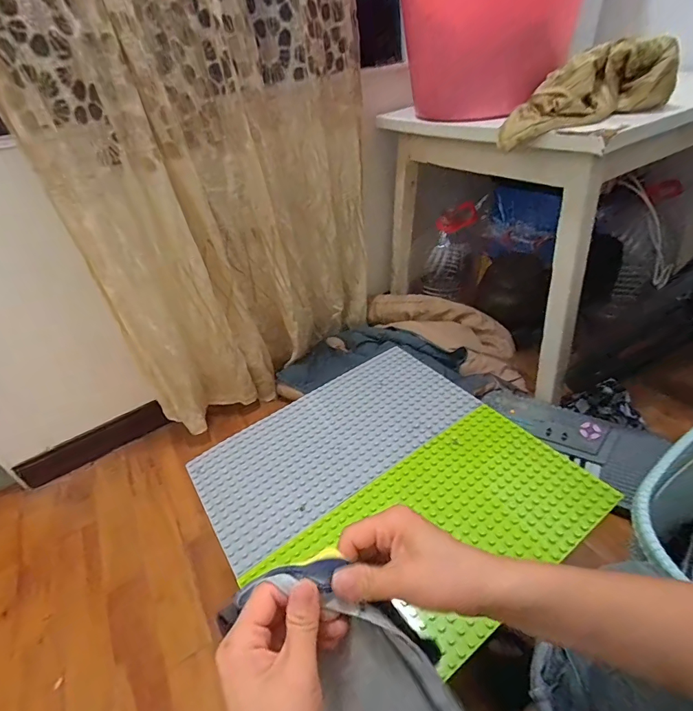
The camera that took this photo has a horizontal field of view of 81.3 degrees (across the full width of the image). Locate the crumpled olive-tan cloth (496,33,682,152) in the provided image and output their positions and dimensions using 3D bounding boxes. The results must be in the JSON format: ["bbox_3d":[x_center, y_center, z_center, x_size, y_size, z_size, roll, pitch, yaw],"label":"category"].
[{"bbox_3d":[0.466,-0.509,0.785,0.322,0.163,0.142,-5,37,-3],"label":"crumpled olive-tan cloth"}]

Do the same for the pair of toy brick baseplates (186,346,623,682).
[{"bbox_3d":[0.051,0.203,0.665,0.497,0.010,0.503,-29,42,-22],"label":"pair of toy brick baseplates"}]

